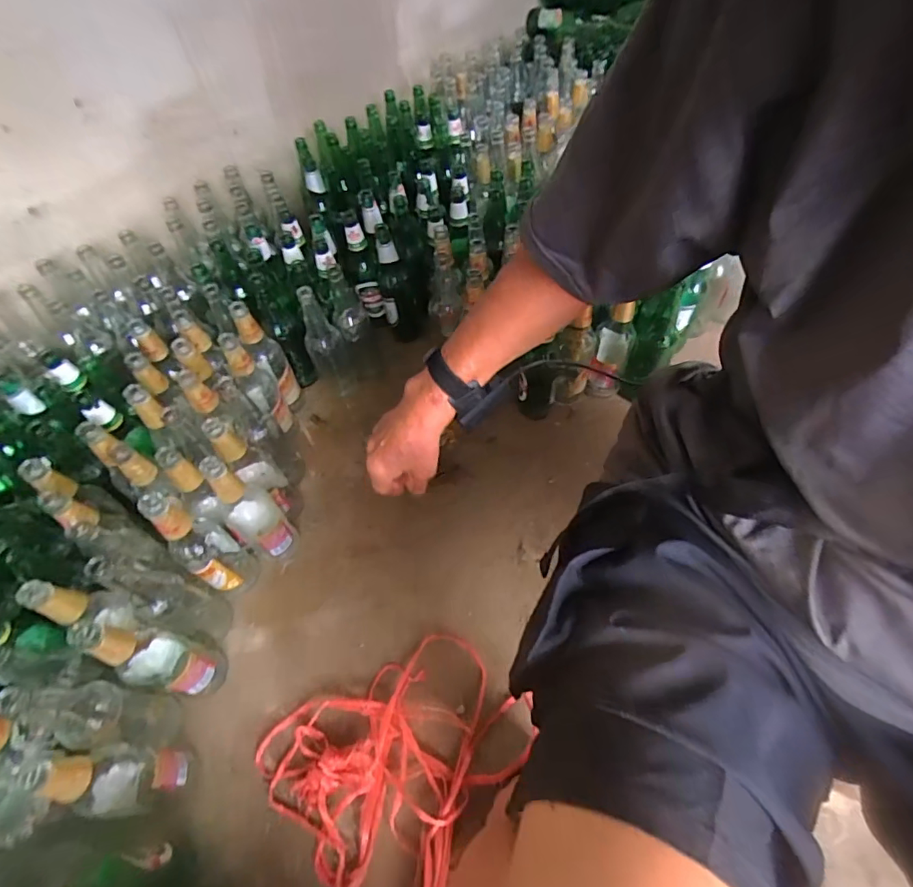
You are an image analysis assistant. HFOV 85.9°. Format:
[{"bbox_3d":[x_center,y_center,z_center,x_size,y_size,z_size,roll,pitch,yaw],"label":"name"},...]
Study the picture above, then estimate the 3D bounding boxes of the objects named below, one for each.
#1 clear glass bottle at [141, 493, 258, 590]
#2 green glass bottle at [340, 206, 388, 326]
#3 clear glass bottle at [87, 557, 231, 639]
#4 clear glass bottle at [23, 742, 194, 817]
[{"bbox_3d":[-0.365,0.145,0.704,0.072,0.248,0.074,29,63,21],"label":"clear glass bottle"},{"bbox_3d":[-0.193,-0.351,1.021,0.054,0.254,0.052,-19,57,-9],"label":"green glass bottle"},{"bbox_3d":[-0.390,0.207,0.660,0.064,0.251,0.066,-2,56,3],"label":"clear glass bottle"},{"bbox_3d":[-0.382,0.382,0.558,0.072,0.257,0.068,2,57,5],"label":"clear glass bottle"}]

